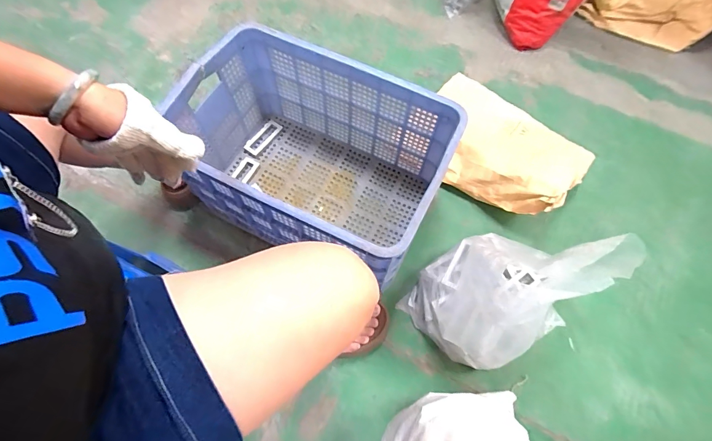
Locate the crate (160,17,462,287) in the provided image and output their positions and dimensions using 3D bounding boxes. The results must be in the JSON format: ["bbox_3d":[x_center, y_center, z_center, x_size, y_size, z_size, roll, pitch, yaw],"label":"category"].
[{"bbox_3d":[-0.092,-0.130,0.817,0.523,0.289,0.334,24,68,9],"label":"crate"}]

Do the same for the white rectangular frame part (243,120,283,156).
[{"bbox_3d":[-0.251,-0.225,1.003,0.044,0.009,0.117,36,67,-4],"label":"white rectangular frame part"}]

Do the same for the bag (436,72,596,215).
[{"bbox_3d":[0.379,-0.216,0.972,0.438,0.127,0.338,35,70,13],"label":"bag"}]

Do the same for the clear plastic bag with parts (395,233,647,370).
[{"bbox_3d":[0.300,0.104,0.716,0.349,0.303,0.237,-36,72,-16],"label":"clear plastic bag with parts"}]

